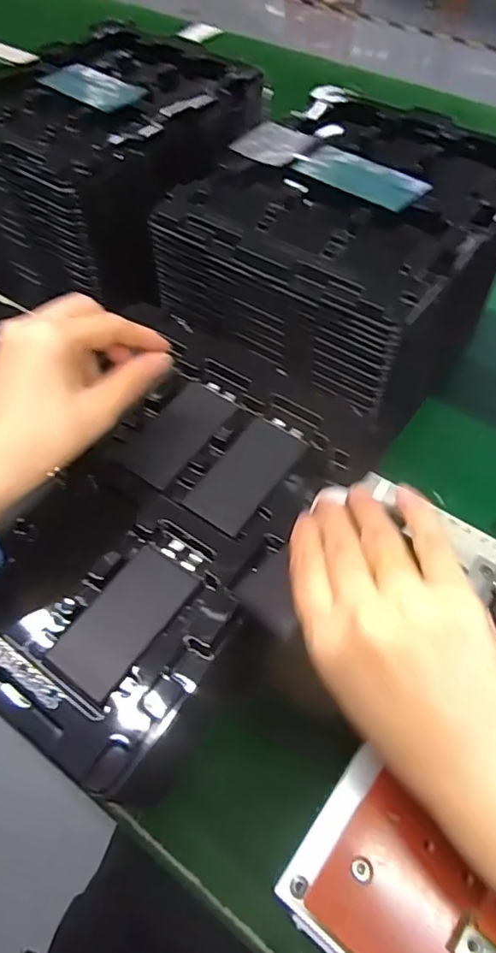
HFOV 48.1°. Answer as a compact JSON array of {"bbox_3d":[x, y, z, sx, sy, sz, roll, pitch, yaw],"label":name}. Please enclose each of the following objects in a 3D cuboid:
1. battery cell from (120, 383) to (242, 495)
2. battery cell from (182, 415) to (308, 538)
[{"bbox_3d":[-0.048,-0.030,0.380,0.043,0.005,0.083,31,63,20],"label":"battery cell"},{"bbox_3d":[0.000,-0.002,0.361,0.043,0.004,0.083,31,63,19],"label":"battery cell"}]

